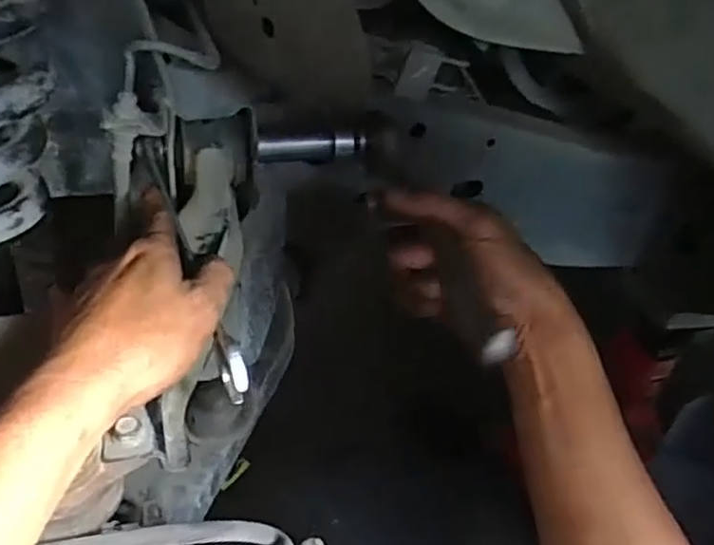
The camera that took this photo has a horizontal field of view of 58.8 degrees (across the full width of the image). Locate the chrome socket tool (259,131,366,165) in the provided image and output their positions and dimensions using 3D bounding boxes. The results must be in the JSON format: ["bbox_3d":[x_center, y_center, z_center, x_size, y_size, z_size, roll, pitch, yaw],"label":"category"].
[{"bbox_3d":[-0.034,-0.094,0.477,0.078,0.019,0.015,-7,41,-11],"label":"chrome socket tool"}]

